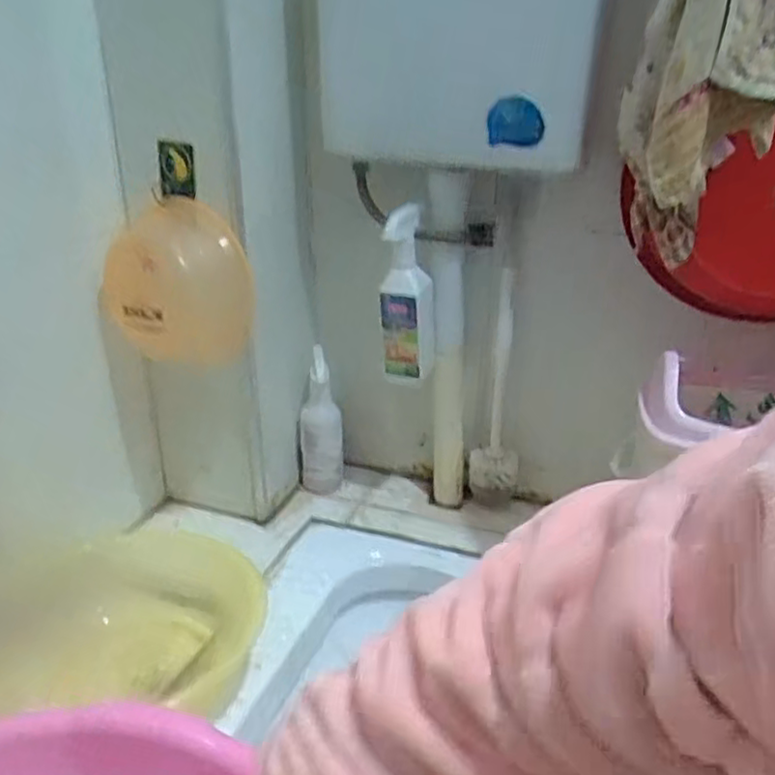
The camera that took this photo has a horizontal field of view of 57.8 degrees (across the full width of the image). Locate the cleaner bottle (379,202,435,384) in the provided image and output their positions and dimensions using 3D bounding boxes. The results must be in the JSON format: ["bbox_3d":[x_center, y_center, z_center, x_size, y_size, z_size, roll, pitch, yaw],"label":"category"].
[{"bbox_3d":[0.029,-0.120,0.994,0.078,0.254,0.065,1,24,2],"label":"cleaner bottle"}]

